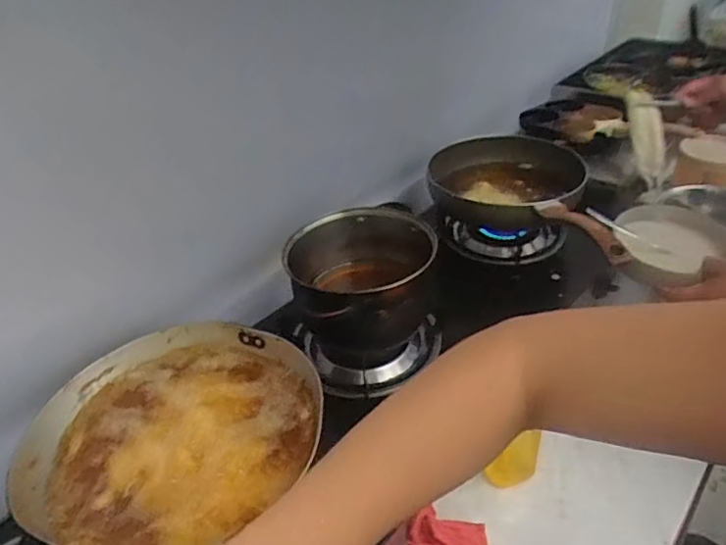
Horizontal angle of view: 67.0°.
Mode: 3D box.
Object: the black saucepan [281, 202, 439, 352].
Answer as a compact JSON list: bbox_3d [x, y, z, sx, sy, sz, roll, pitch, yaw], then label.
[{"bbox_3d":[0.004,0.009,0.812,0.198,0.145,0.236,-9,37,-5],"label":"black saucepan"}]

